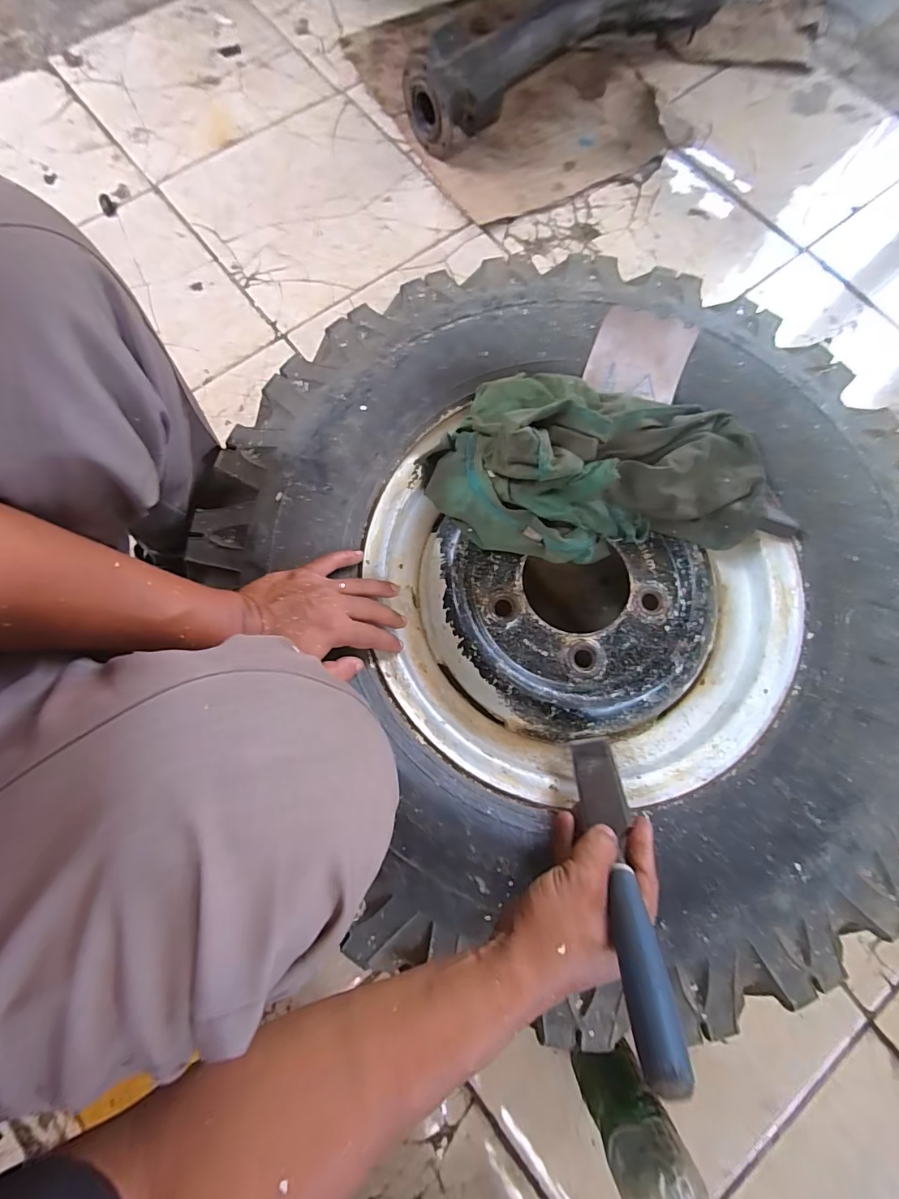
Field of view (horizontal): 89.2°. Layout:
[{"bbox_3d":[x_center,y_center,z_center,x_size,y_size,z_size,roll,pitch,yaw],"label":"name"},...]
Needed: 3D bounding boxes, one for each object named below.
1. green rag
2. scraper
[{"bbox_3d":[0.164,-0.125,0.447,0.360,0.105,0.178,14,77,2],"label":"green rag"},{"bbox_3d":[0.118,0.186,0.323,0.033,0.244,0.028,15,111,2],"label":"scraper"}]

